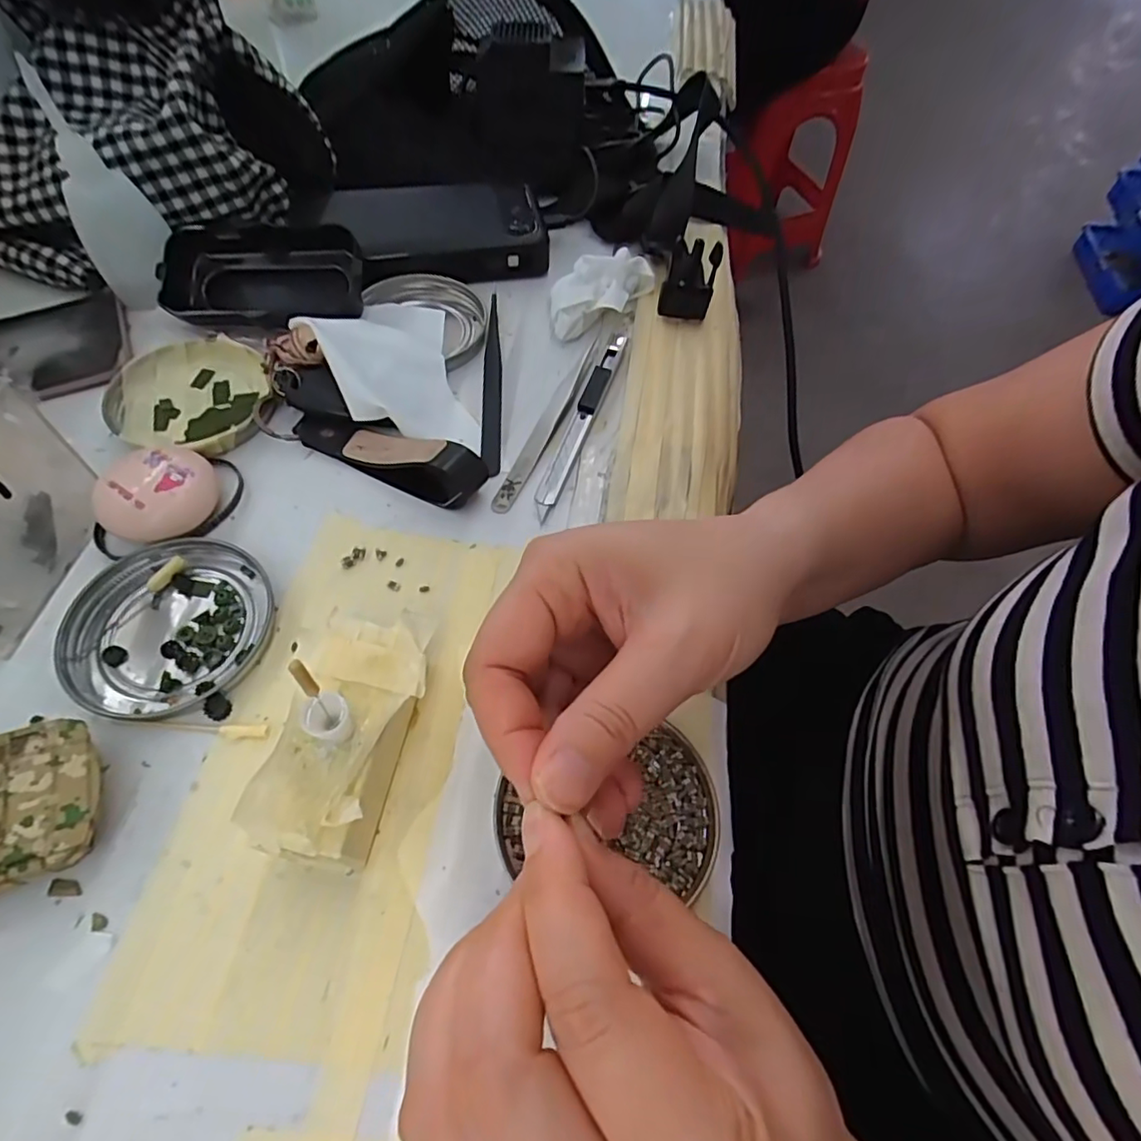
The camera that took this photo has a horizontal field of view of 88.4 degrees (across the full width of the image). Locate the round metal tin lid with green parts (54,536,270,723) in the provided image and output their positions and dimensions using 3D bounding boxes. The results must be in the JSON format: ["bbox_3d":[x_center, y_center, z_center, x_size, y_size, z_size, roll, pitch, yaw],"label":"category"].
[{"bbox_3d":[-0.167,0.023,0.244,0.074,0.009,0.078,2,60,-3],"label":"round metal tin lid with green parts"}]

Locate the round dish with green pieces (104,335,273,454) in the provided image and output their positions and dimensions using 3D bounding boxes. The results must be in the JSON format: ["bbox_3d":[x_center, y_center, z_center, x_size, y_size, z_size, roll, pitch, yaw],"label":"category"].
[{"bbox_3d":[-0.197,-0.093,0.308,0.082,0.012,0.073,13,60,3],"label":"round dish with green pieces"}]

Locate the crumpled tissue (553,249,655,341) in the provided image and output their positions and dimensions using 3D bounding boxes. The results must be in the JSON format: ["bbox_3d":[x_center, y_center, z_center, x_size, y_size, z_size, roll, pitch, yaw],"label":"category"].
[{"bbox_3d":[0.016,-0.170,0.358,0.039,0.019,0.077,41,65,18],"label":"crumpled tissue"}]

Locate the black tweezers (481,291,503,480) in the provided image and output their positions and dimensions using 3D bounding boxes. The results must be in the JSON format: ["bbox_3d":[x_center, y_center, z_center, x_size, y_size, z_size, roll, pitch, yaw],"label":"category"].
[{"bbox_3d":[-0.043,-0.103,0.321,0.010,0.014,0.116,-1,60,-5],"label":"black tweezers"}]

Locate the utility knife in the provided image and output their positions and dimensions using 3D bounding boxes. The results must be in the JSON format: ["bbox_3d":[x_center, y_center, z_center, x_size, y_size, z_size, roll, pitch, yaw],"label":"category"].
[{"bbox_3d":[0.007,-0.085,0.317,0.011,0.005,0.138,18,61,6],"label":"utility knife"}]

